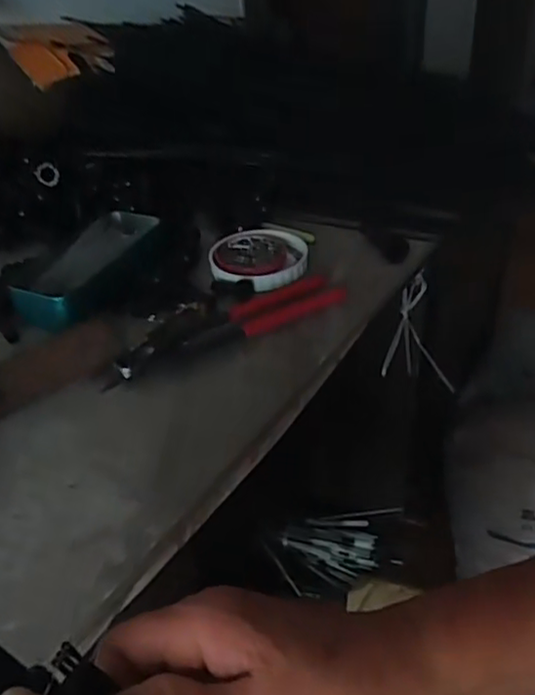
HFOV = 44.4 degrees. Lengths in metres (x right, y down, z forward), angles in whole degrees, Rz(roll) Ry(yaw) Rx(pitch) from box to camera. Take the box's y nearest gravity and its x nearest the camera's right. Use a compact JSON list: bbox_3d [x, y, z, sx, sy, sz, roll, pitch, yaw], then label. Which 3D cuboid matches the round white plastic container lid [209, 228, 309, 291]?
[{"bbox_3d":[-0.009,-0.086,0.613,0.089,0.018,0.102,-1,37,5],"label":"round white plastic container lid"}]

